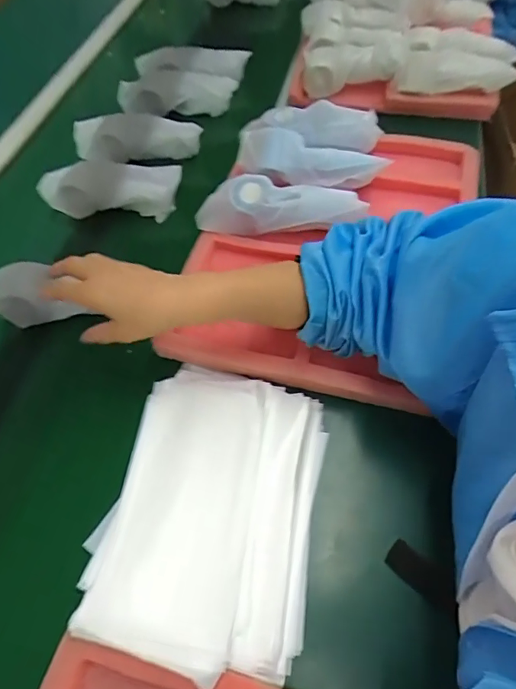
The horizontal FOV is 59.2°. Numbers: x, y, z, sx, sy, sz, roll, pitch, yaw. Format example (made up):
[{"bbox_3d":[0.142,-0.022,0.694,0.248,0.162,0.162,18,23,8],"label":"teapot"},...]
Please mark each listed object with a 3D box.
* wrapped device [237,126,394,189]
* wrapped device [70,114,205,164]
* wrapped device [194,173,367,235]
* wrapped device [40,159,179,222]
[{"bbox_3d":[0.071,-0.253,0.617,0.200,0.041,0.065,17,59,14],"label":"wrapped device"},{"bbox_3d":[-0.197,-0.326,0.721,0.206,0.074,0.046,8,57,8],"label":"wrapped device"},{"bbox_3d":[0.028,-0.173,0.580,0.207,0.055,0.056,2,56,4],"label":"wrapped device"},{"bbox_3d":[-0.213,-0.222,0.649,0.207,0.070,0.050,0,56,3],"label":"wrapped device"}]

